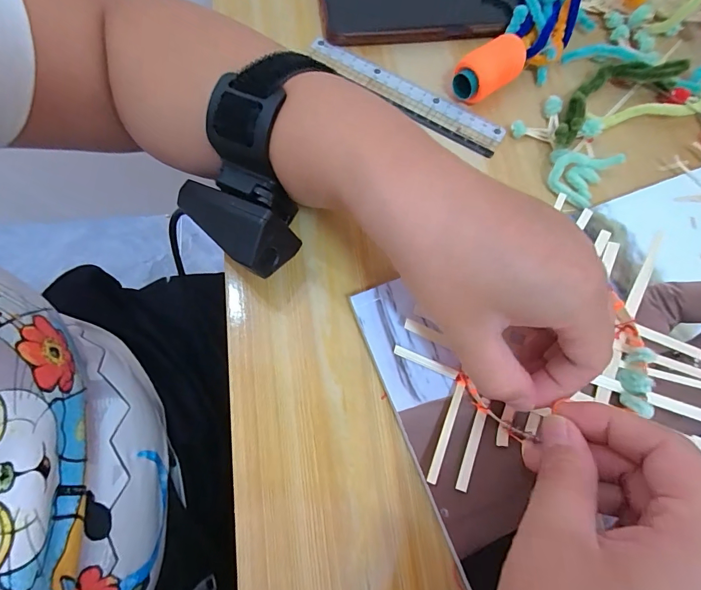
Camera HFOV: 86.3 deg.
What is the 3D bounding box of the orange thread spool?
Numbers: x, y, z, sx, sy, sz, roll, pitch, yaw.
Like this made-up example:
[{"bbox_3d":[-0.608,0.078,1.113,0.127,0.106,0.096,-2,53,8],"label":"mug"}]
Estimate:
[{"bbox_3d":[0.098,-0.157,0.265,0.048,0.030,0.025,-33,75,-12],"label":"orange thread spool"}]

